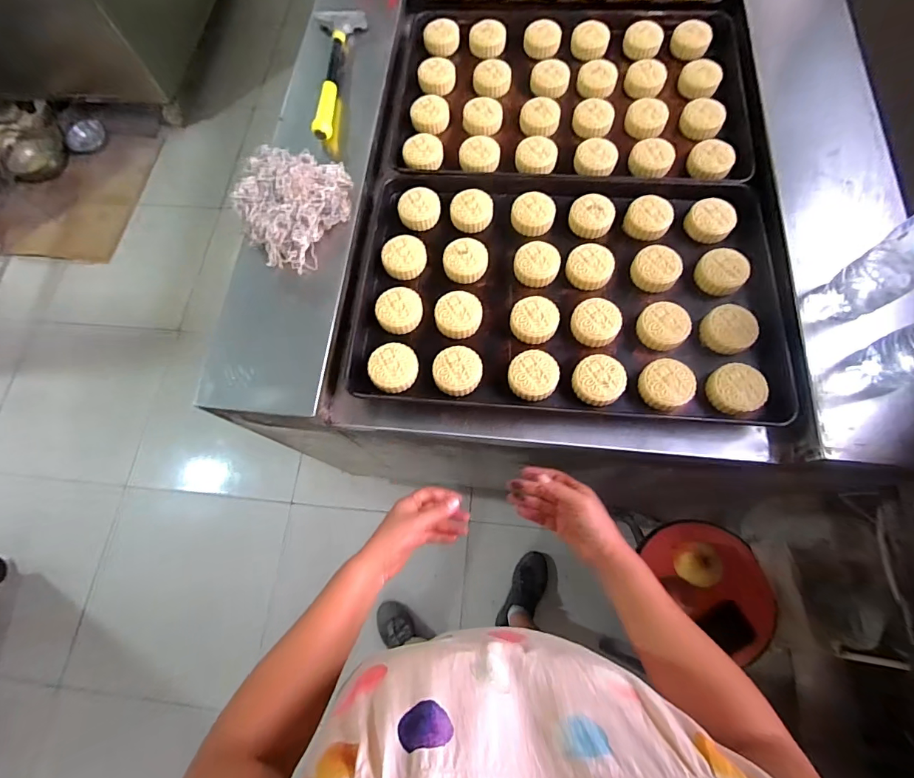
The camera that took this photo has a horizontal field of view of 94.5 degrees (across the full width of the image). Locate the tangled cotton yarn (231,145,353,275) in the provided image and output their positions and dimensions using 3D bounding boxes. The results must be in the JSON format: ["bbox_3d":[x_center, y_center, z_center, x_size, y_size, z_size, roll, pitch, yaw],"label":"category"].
[{"bbox_3d":[-0.257,-0.288,0.659,0.166,0.058,0.203,6,68,4],"label":"tangled cotton yarn"}]

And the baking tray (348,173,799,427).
[{"bbox_3d":[0.160,-0.159,0.633,0.596,0.054,0.393,5,68,4],"label":"baking tray"}]

